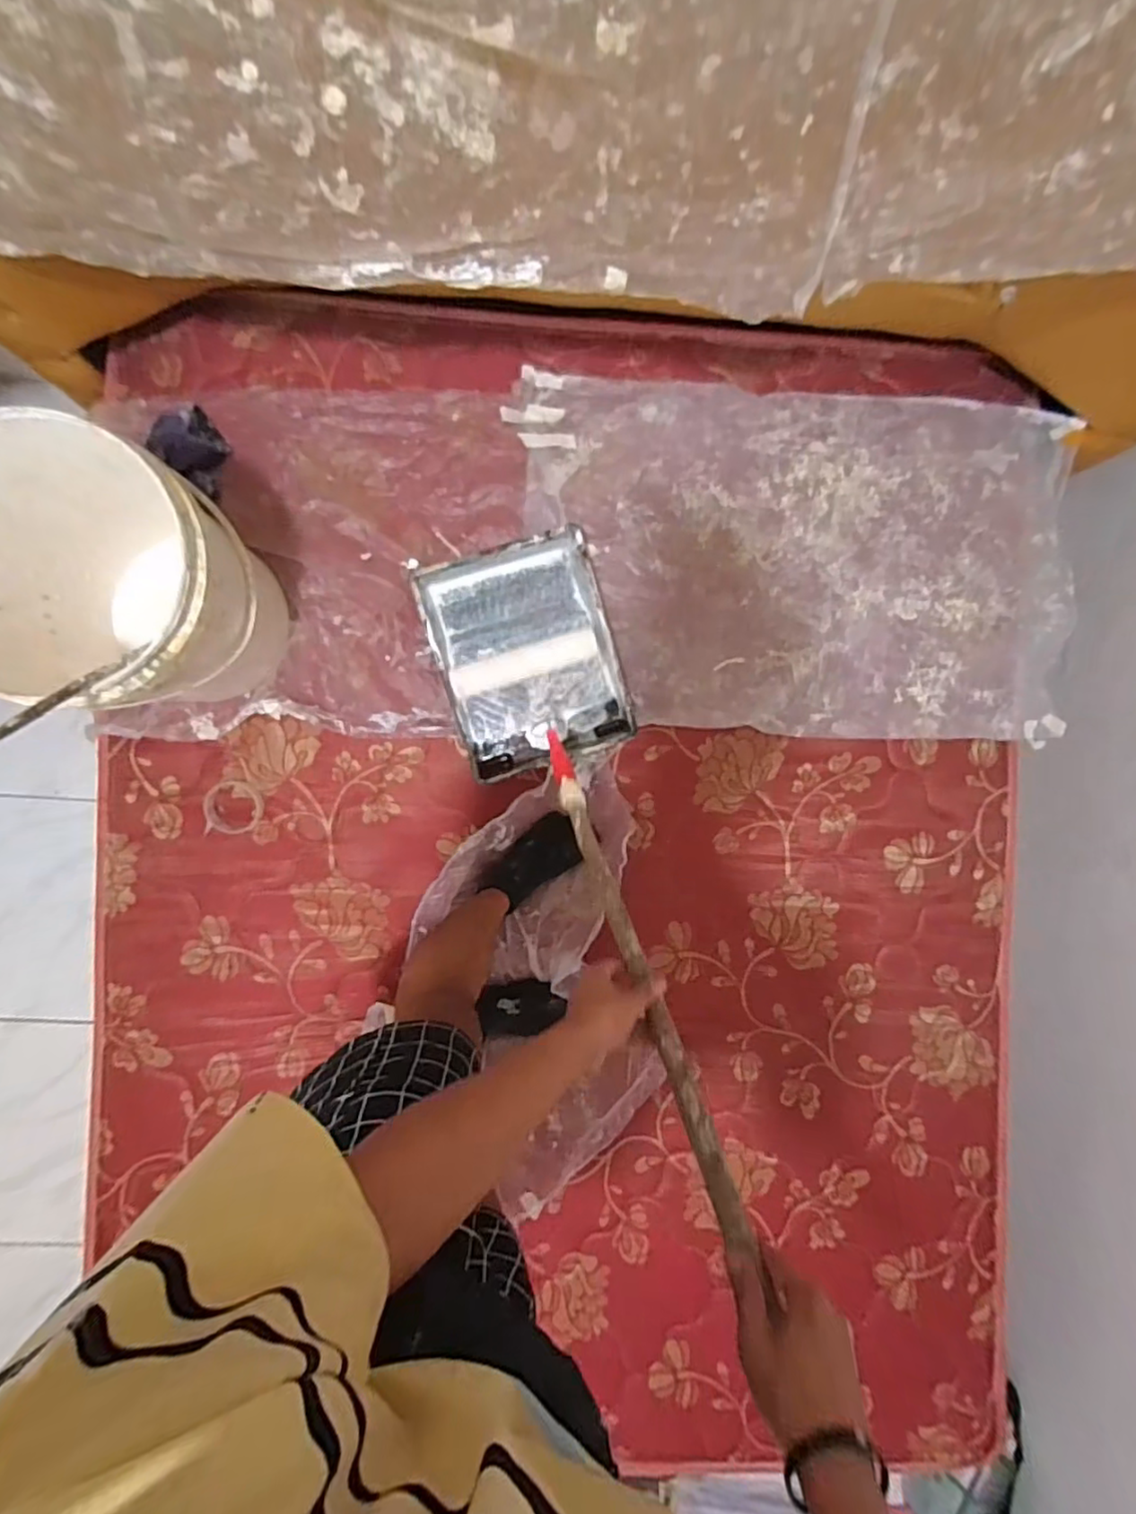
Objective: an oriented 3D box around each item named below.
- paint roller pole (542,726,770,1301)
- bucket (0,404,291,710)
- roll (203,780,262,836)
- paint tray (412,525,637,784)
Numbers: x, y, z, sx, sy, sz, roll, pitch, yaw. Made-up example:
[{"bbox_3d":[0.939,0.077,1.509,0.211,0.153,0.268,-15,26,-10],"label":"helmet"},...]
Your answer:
[{"bbox_3d":[0.059,0.188,0.680,0.028,0.627,0.022,-21,136,-1],"label":"paint roller pole"},{"bbox_3d":[-0.565,-0.216,0.812,0.309,0.361,0.289,0,92,-2],"label":"bucket"},{"bbox_3d":[-0.544,0.082,1.005,0.088,0.019,0.086,0,92,-2],"label":"roll"},{"bbox_3d":[-0.063,-0.162,1.010,0.285,0.062,0.353,-17,93,-1],"label":"paint tray"}]

